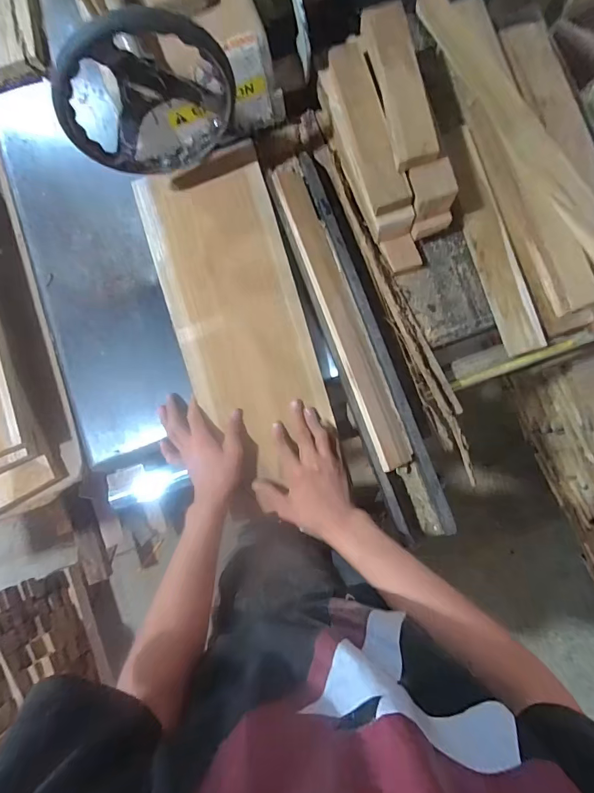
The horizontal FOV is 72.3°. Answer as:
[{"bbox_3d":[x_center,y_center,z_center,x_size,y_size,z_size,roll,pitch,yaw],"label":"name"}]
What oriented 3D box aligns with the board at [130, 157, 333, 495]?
[{"bbox_3d":[-0.077,-0.108,0.600,0.190,0.030,0.444,-17,90,4],"label":"board"}]

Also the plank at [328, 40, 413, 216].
[{"bbox_3d":[0.092,-0.364,0.543,0.053,0.029,0.247,-16,82,4],"label":"plank"}]

